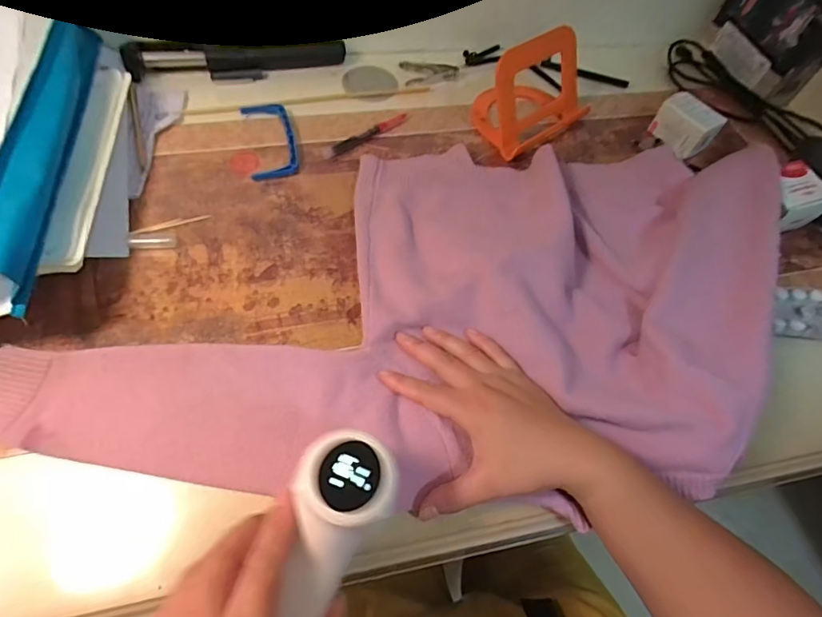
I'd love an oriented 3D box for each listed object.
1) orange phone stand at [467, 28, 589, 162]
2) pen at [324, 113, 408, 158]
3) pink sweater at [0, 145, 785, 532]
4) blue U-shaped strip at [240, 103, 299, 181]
[{"bbox_3d":[0.132,-0.251,0.520,0.104,0.083,0.133,39,63,18],"label":"orange phone stand"},{"bbox_3d":[-0.047,-0.192,0.513,0.108,0.009,0.013,-31,65,-21],"label":"pen"},{"bbox_3d":[0.024,0.000,0.391,0.648,0.056,0.357,-16,61,-11],"label":"pink sweater"},{"bbox_3d":[-0.153,-0.188,0.503,0.050,0.011,0.115,-12,60,-12],"label":"blue U-shaped strip"}]

